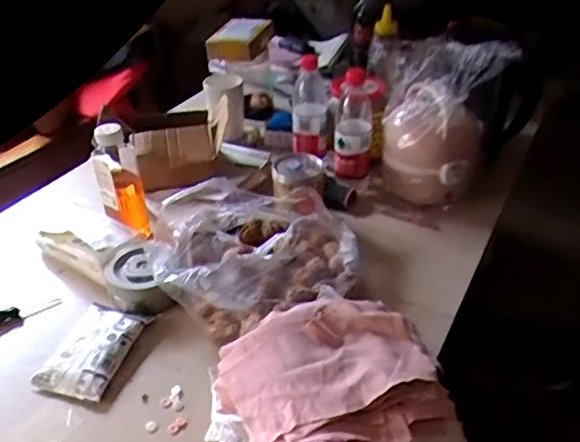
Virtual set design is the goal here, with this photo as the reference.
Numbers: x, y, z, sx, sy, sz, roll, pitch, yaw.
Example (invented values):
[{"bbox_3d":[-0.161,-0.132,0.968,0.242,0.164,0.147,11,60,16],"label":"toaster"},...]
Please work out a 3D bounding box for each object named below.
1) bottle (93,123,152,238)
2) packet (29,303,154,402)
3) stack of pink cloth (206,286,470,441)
[{"bbox_3d":[-0.255,-0.063,0.888,0.071,0.175,0.063,1,22,42],"label":"bottle"},{"bbox_3d":[-0.251,0.164,0.745,0.095,0.034,0.140,11,38,16],"label":"packet"},{"bbox_3d":[0.049,0.198,0.664,0.277,0.081,0.236,-11,38,-14],"label":"stack of pink cloth"}]

